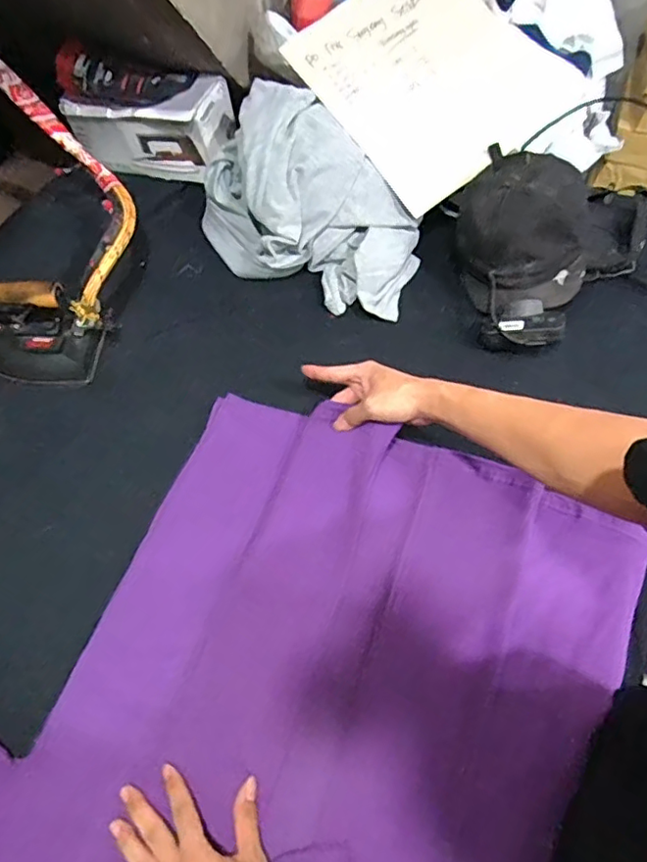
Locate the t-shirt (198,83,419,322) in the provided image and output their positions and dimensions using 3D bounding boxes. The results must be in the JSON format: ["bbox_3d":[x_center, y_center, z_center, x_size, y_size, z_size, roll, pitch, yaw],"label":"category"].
[{"bbox_3d":[-0.016,-0.311,0.816,0.328,0.156,0.205,40,69,20],"label":"t-shirt"}]

